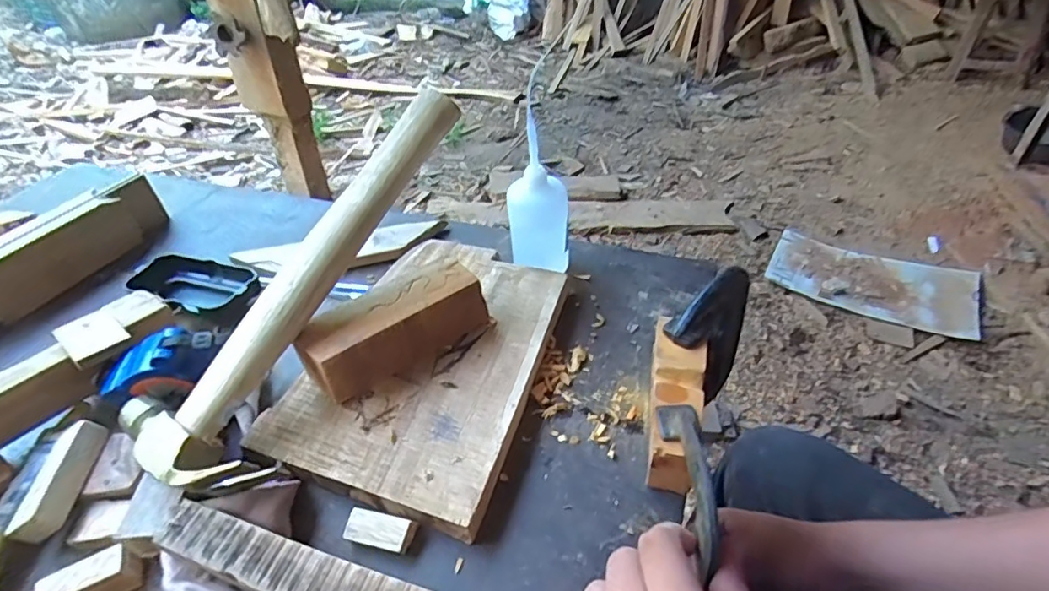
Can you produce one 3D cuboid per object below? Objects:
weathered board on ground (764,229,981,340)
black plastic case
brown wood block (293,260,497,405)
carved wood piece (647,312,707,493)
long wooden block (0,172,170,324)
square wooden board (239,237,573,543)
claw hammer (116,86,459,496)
[{"bbox_3d":[1.025,-0.047,1.605,0.542,0.038,0.309,22,45,25],"label":"weathered board on ground"},{"bbox_3d":[-0.278,-0.004,0.460,0.114,0.027,0.056,7,40,8],"label":"black plastic case"},{"bbox_3d":[-0.086,0.024,0.370,0.122,0.048,0.042,-24,45,-26],"label":"brown wood block"},{"bbox_3d":[0.093,0.059,0.331,0.032,0.036,0.108,8,55,10],"label":"carved wood piece"},{"bbox_3d":[-0.431,-0.034,0.480,0.035,0.056,0.225,18,43,21],"label":"long wooden block"},{"bbox_3d":[-0.064,0.041,0.387,0.155,0.028,0.223,12,41,15],"label":"square wooden board"},{"bbox_3d":[-0.137,-0.021,0.347,0.093,0.032,0.283,23,72,26],"label":"claw hammer"}]

